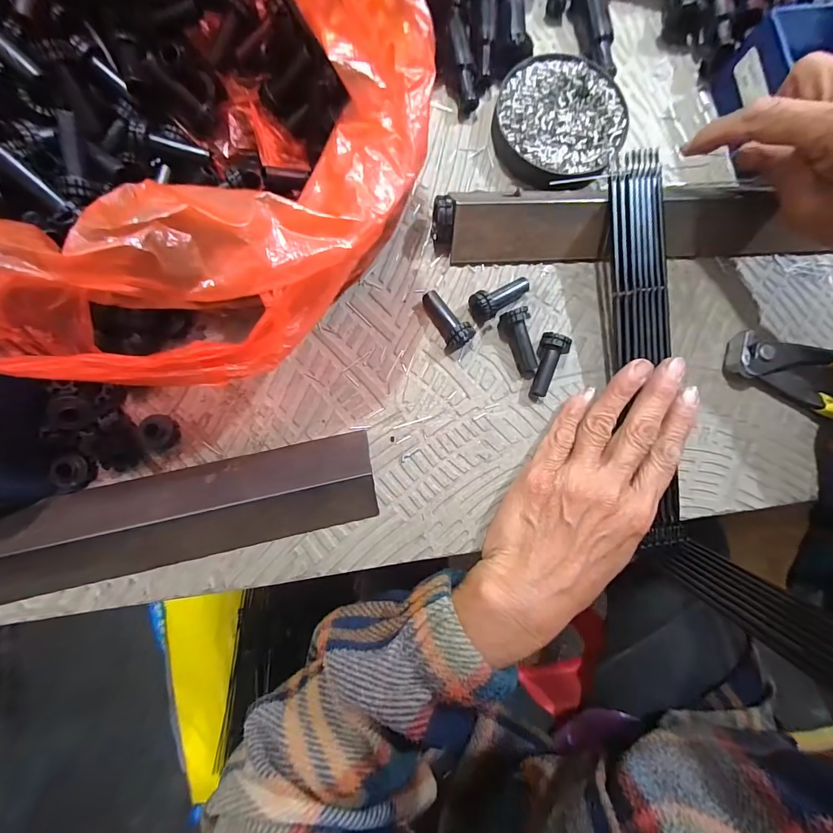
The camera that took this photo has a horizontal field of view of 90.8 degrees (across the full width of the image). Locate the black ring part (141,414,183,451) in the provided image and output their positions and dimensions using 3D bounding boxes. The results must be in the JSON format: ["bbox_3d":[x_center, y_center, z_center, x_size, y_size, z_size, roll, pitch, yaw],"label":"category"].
[{"bbox_3d":[-0.143,0.009,0.229,0.015,0.013,0.019,-9,85,-4],"label":"black ring part"}]

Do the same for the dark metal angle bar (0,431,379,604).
[{"bbox_3d":[-0.139,0.056,0.217,0.232,0.030,0.049,-12,85,-4],"label":"dark metal angle bar"}]

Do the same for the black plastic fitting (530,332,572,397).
[{"bbox_3d":[0.078,-0.031,0.248,0.017,0.016,0.037,21,83,-1],"label":"black plastic fitting"}]

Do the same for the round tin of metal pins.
[{"bbox_3d":[0.092,-0.188,0.267,0.082,0.018,0.086,0,84,-3],"label":"round tin of metal pins"}]

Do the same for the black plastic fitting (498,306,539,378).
[{"bbox_3d":[0.063,-0.044,0.248,0.016,0.015,0.040,-15,85,-5],"label":"black plastic fitting"}]

